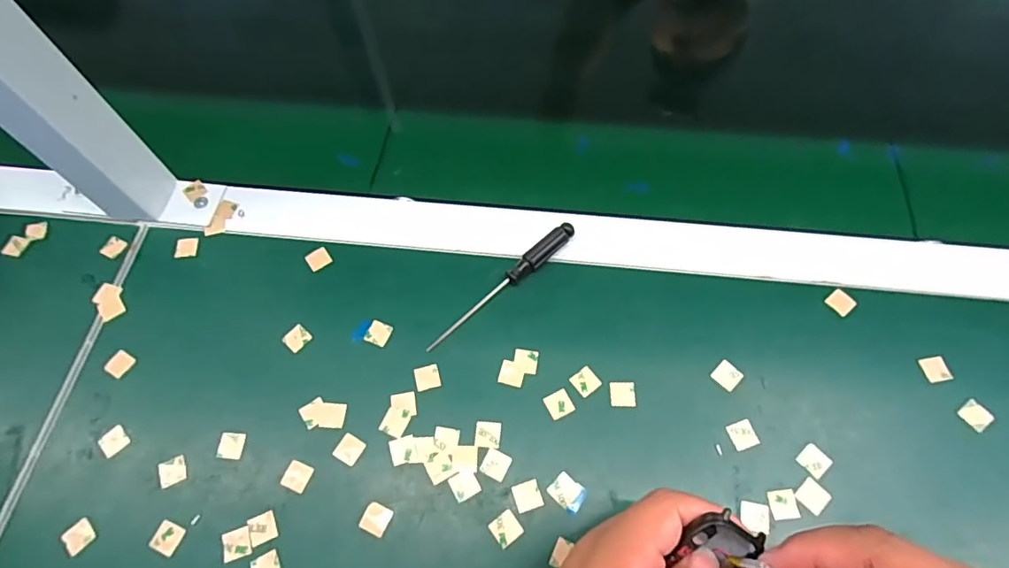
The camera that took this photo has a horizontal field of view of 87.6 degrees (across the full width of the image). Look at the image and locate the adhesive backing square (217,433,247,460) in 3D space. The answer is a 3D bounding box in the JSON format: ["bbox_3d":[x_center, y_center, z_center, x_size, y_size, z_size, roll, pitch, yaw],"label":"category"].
[{"bbox_3d":[-0.171,0.101,0.329,0.015,0.004,0.016,6,62,-10],"label":"adhesive backing square"}]

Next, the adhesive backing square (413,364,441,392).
[{"bbox_3d":[-0.050,0.061,0.345,0.015,0.004,0.015,-13,71,-10],"label":"adhesive backing square"}]

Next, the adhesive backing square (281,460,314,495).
[{"bbox_3d":[-0.126,0.117,0.320,0.016,0.004,0.016,20,59,8],"label":"adhesive backing square"}]

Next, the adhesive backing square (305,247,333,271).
[{"bbox_3d":[-0.136,-0.019,0.385,0.016,0.004,0.016,-33,68,-13],"label":"adhesive backing square"}]

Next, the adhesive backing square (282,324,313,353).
[{"bbox_3d":[-0.141,0.037,0.359,0.016,0.004,0.016,38,65,15],"label":"adhesive backing square"}]

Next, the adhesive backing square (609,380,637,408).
[{"bbox_3d":[0.076,0.070,0.337,0.016,0.004,0.016,-2,66,4],"label":"adhesive backing square"}]

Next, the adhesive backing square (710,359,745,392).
[{"bbox_3d":[0.144,0.059,0.339,0.017,0.004,0.017,42,73,18],"label":"adhesive backing square"}]

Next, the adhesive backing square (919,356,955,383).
[{"bbox_3d":[0.279,0.055,0.340,0.015,0.004,0.016,-15,68,8],"label":"adhesive backing square"}]

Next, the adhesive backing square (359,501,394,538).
[{"bbox_3d":[-0.075,0.138,0.309,0.016,0.004,0.016,23,65,13],"label":"adhesive backing square"}]

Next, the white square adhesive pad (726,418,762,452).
[{"bbox_3d":[0.147,0.093,0.324,0.016,0.004,0.016,-17,65,-9],"label":"white square adhesive pad"}]

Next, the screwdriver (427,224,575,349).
[{"bbox_3d":[-0.002,0.000,0.365,0.130,0.013,0.014,-37,69,-15],"label":"screwdriver"}]

